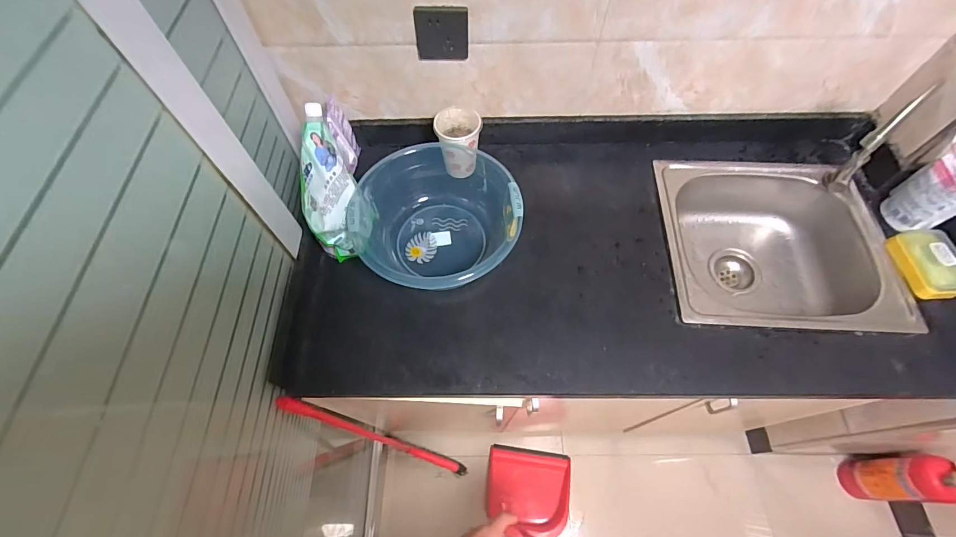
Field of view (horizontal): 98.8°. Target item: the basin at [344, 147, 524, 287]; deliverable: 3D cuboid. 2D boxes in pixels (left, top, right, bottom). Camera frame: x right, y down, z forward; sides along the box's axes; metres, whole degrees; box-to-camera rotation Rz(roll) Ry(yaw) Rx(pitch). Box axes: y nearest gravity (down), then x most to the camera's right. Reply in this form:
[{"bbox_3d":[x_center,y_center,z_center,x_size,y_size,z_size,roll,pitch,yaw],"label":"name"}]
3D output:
[{"bbox_3d":[-0.070,-0.079,0.732,0.272,0.121,0.278,0,62,0],"label":"basin"}]

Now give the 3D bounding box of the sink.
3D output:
[{"bbox_3d":[0.558,-0.025,0.846,0.401,0.172,0.374,2,62,1],"label":"sink"}]

